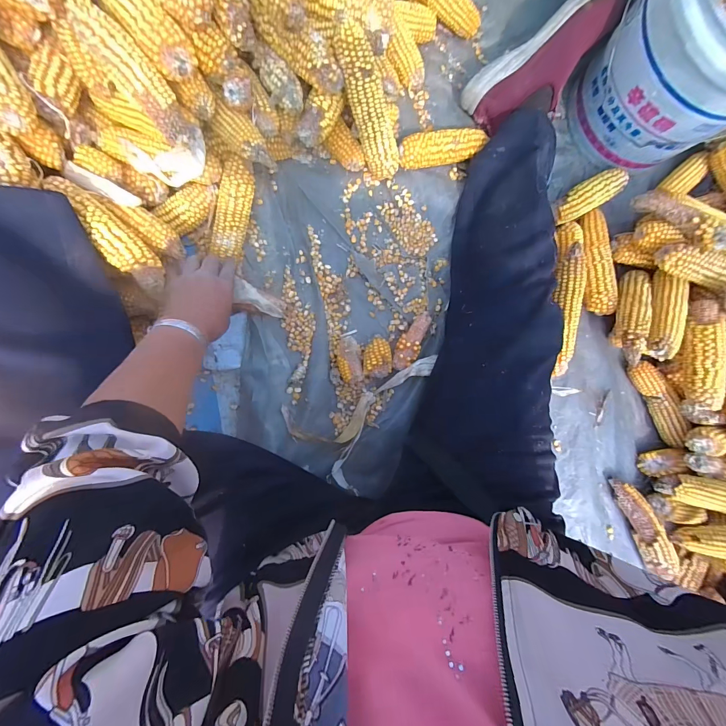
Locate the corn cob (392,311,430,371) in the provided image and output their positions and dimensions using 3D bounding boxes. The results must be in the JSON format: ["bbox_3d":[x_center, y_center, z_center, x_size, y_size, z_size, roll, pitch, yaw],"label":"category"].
[{"bbox_3d":[0.080,-0.040,0.563,0.039,0.032,0.109,21,87,-7],"label":"corn cob"}]

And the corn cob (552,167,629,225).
[{"bbox_3d":[0.392,-0.294,0.598,0.144,0.052,0.048,-32,94,-6],"label":"corn cob"}]

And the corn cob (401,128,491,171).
[{"bbox_3d":[0.132,-0.358,0.564,0.160,0.054,0.048,-17,92,-7],"label":"corn cob"}]

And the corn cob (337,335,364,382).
[{"bbox_3d":[-0.022,-0.007,0.552,0.040,0.036,0.077,-3,90,-7],"label":"corn cob"}]

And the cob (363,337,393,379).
[{"bbox_3d":[0.024,-0.010,0.554,0.047,0.040,0.064,2,90,-7],"label":"cob"}]

